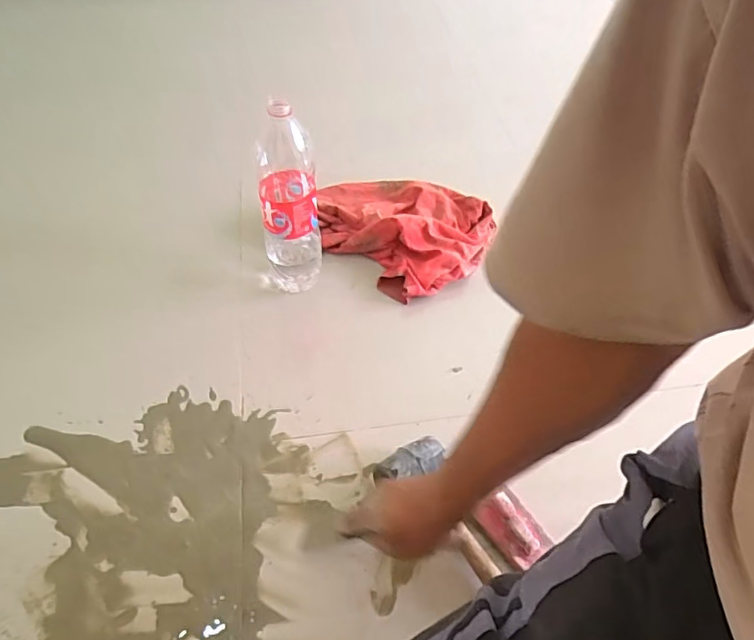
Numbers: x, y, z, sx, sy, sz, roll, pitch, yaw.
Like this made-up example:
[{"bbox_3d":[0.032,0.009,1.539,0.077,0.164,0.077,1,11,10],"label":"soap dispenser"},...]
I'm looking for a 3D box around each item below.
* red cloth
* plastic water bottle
[{"bbox_3d":[0.042,-0.173,0.994,0.306,0.071,0.255,36,57,25],"label":"red cloth"},{"bbox_3d":[-0.131,-0.168,0.829,0.087,0.303,0.079,-9,50,-10],"label":"plastic water bottle"}]

